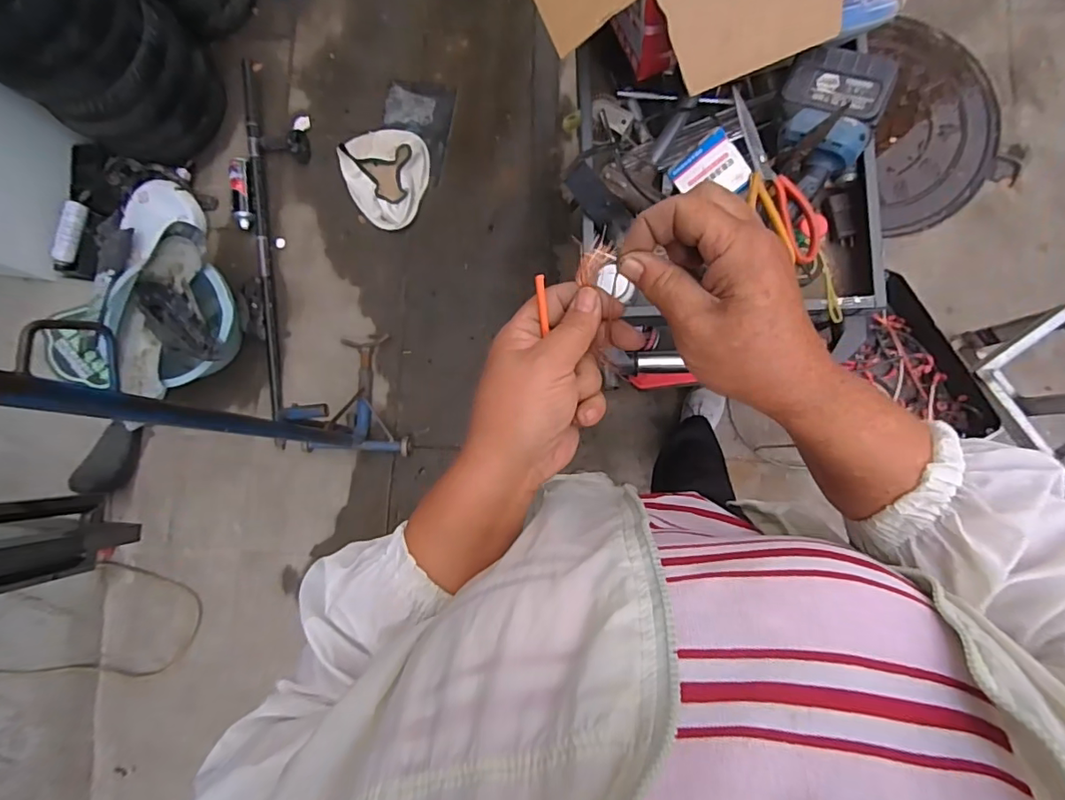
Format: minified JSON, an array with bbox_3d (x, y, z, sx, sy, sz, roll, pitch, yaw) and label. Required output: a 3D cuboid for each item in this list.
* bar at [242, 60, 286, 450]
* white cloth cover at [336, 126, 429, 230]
[{"bbox_3d":[-0.743,-0.421,1.453,0.041,0.031,1.096,-8,84,4],"label":"bar"},{"bbox_3d":[-0.398,-0.626,1.445,0.235,0.067,0.287,-25,83,2],"label":"white cloth cover"}]

